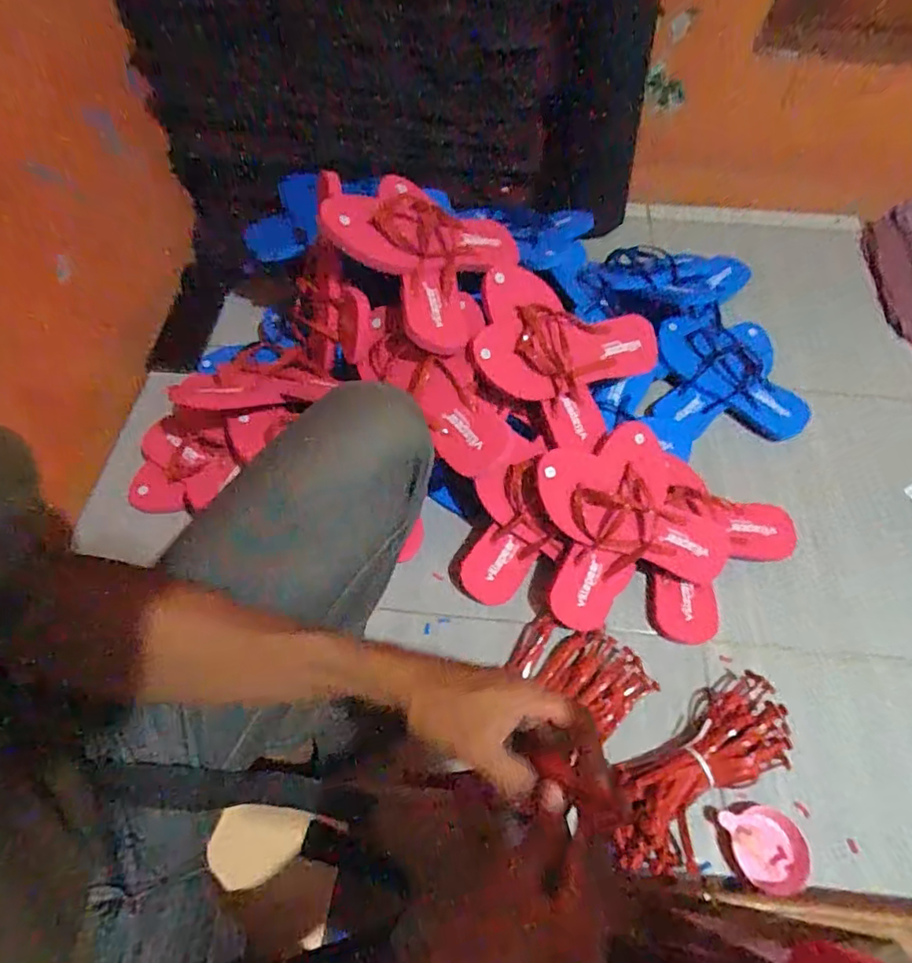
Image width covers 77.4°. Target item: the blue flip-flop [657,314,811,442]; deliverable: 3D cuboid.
[{"bbox_3d":[0.405,-0.152,0.847,0.107,0.057,0.240,-38,67,-21],"label":"blue flip-flop"}]

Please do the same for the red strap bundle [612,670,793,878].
[{"bbox_3d":[0.254,0.304,0.590,0.242,0.062,0.106,-26,64,-16],"label":"red strap bundle"}]

